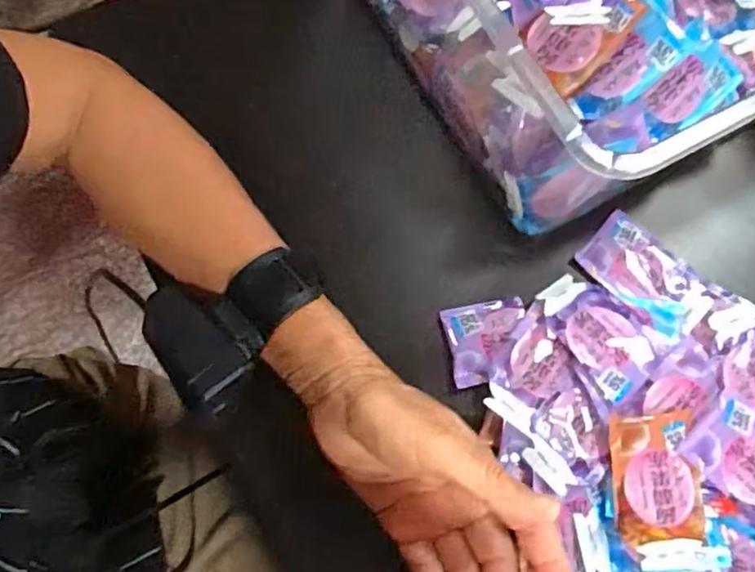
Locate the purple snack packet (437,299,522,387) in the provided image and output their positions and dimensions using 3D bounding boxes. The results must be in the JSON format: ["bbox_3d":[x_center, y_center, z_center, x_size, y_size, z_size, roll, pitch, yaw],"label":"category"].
[{"bbox_3d":[0.066,0.033,0.361,0.049,0.008,0.048,-11,75,-4],"label":"purple snack packet"}]

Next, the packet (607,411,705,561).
[{"bbox_3d":[0.149,0.104,0.330,0.045,0.011,0.068,-1,75,-1],"label":"packet"}]

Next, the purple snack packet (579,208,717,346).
[{"bbox_3d":[0.163,-0.007,0.377,0.050,0.015,0.078,-39,79,-11],"label":"purple snack packet"}]

